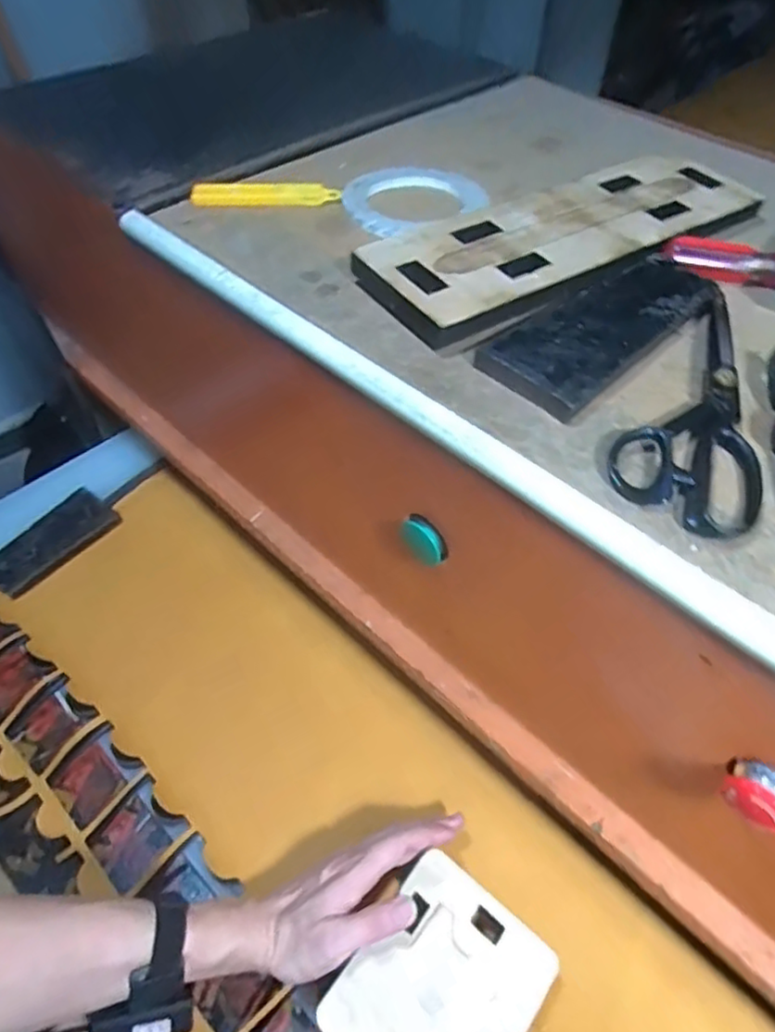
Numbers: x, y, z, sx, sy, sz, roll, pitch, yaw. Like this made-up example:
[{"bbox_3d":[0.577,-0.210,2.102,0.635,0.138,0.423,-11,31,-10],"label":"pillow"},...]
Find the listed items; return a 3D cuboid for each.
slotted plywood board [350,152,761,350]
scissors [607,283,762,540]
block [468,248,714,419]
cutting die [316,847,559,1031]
[{"bbox_3d":[0.147,-0.223,0.510,0.345,0.031,0.113,-29,58,-21],"label":"slotted plywood board"},{"bbox_3d":[0.206,-0.079,0.408,0.080,0.016,0.229,23,55,16],"label":"scissors"},{"bbox_3d":[0.151,-0.134,0.451,0.074,0.019,0.199,38,61,25],"label":"block"},{"bbox_3d":[0.039,0.346,0.472,0.122,0.015,0.145,33,59,22],"label":"cutting die"}]

